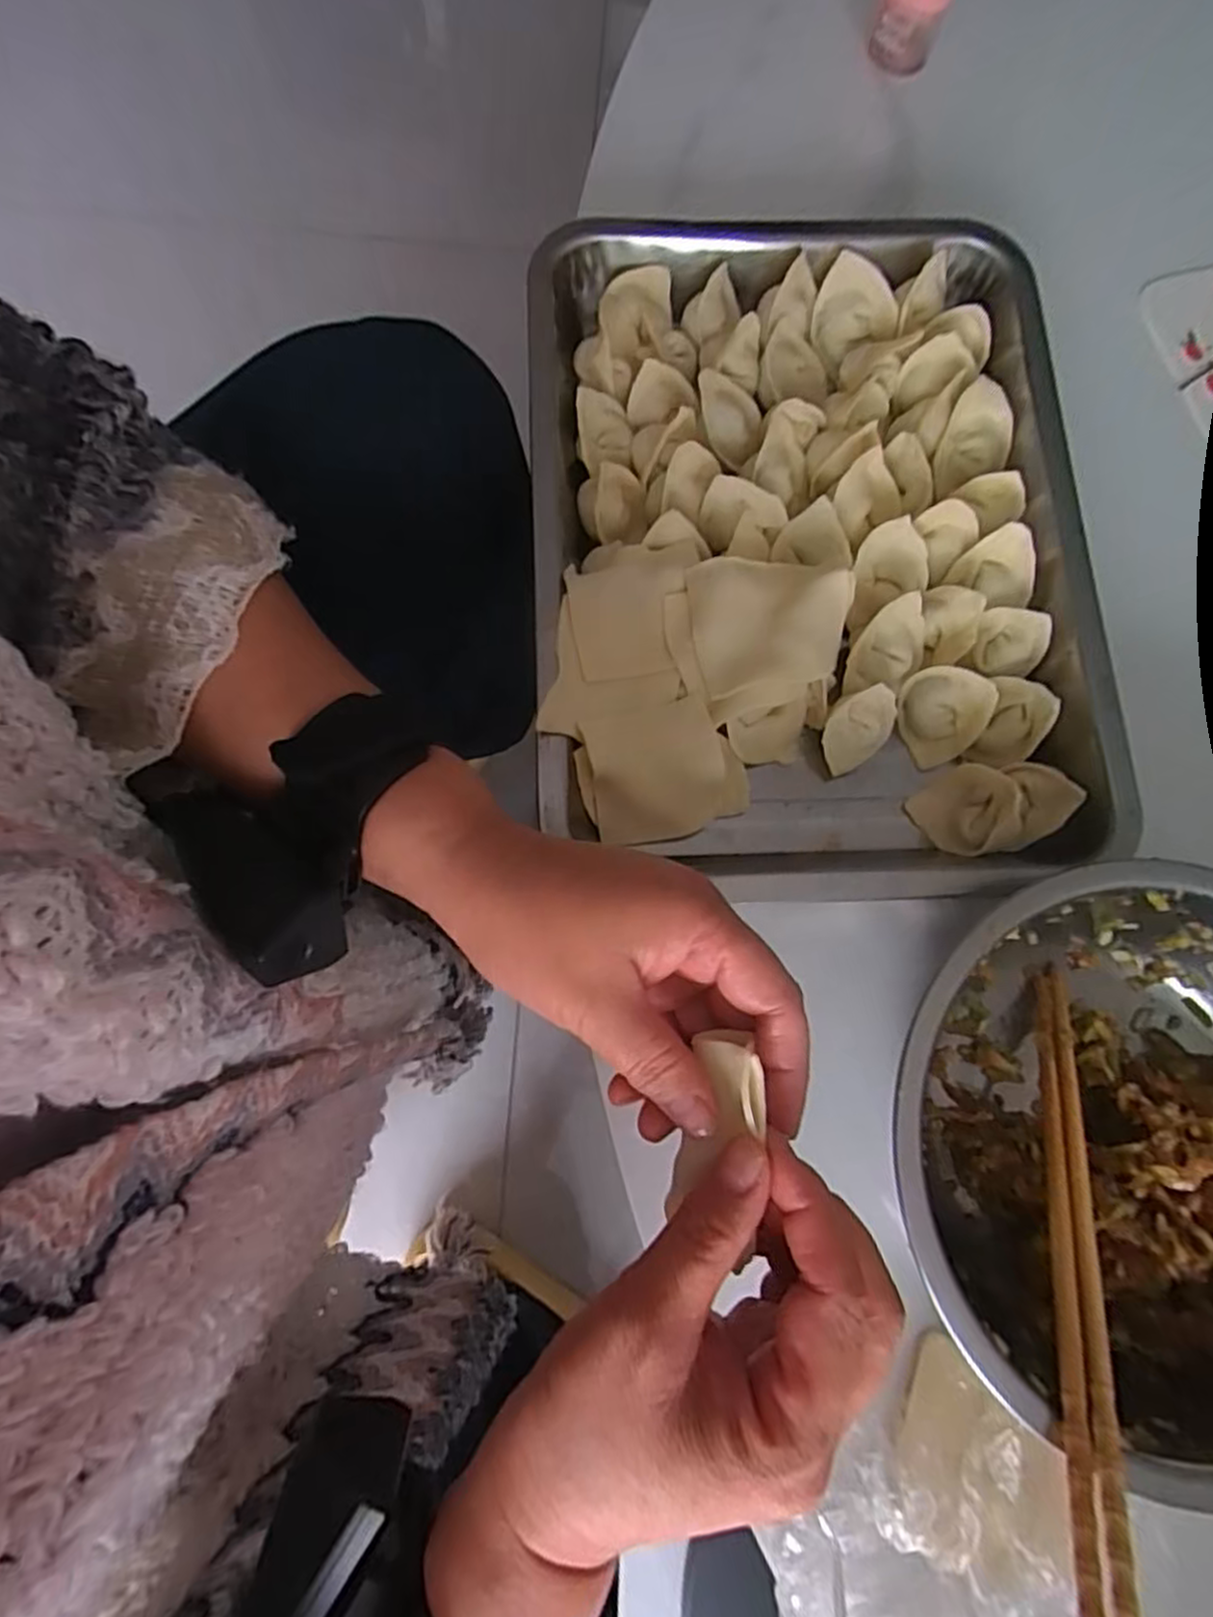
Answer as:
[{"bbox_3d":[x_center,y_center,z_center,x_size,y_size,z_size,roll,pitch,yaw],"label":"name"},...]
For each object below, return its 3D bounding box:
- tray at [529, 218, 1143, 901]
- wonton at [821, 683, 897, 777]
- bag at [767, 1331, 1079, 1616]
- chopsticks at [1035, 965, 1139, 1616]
[{"bbox_3d":[0.099,-0.132,0.355,0.264,0.043,0.344,-2,78,-2],"label":"tray"},{"bbox_3d":[0.117,-0.037,0.341,0.037,0.028,0.027,-38,81,-9],"label":"wonton"},{"bbox_3d":[0.120,0.278,0.262,0.116,0.033,0.091,-41,82,-9],"label":"bag"},{"bbox_3d":[0.167,0.164,0.260,0.018,0.011,0.235,19,53,3],"label":"chopsticks"}]

